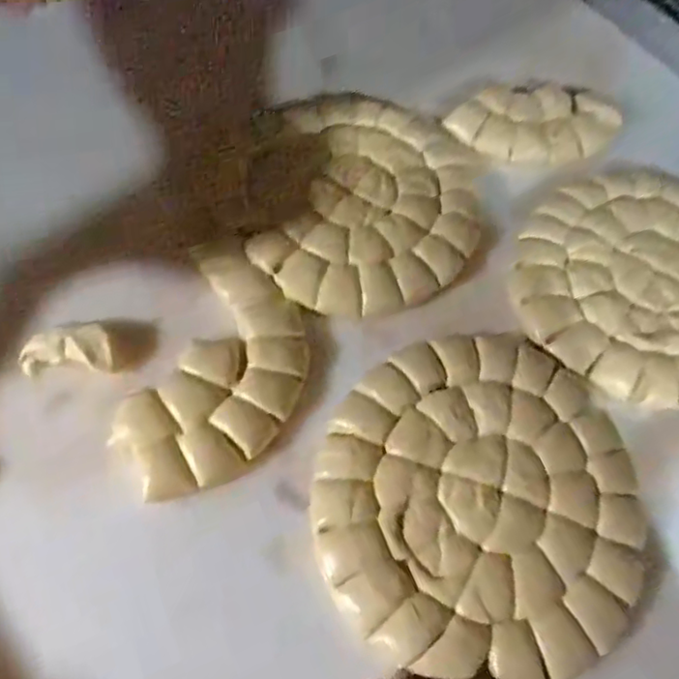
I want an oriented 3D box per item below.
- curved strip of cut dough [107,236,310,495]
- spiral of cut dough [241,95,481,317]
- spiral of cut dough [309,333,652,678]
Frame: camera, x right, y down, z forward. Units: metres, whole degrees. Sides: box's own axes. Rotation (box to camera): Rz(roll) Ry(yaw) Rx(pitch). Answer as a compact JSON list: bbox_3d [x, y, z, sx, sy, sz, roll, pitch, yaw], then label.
[{"bbox_3d":[-0.096,0.024,0.552,0.125,0.016,0.226,16,61,5],"label":"curved strip of cut dough"},{"bbox_3d":[0.027,-0.152,0.644,0.226,0.029,0.266,7,61,0],"label":"spiral of cut dough"},{"bbox_3d":[0.112,0.115,0.518,0.253,0.018,0.268,2,61,-3],"label":"spiral of cut dough"}]

